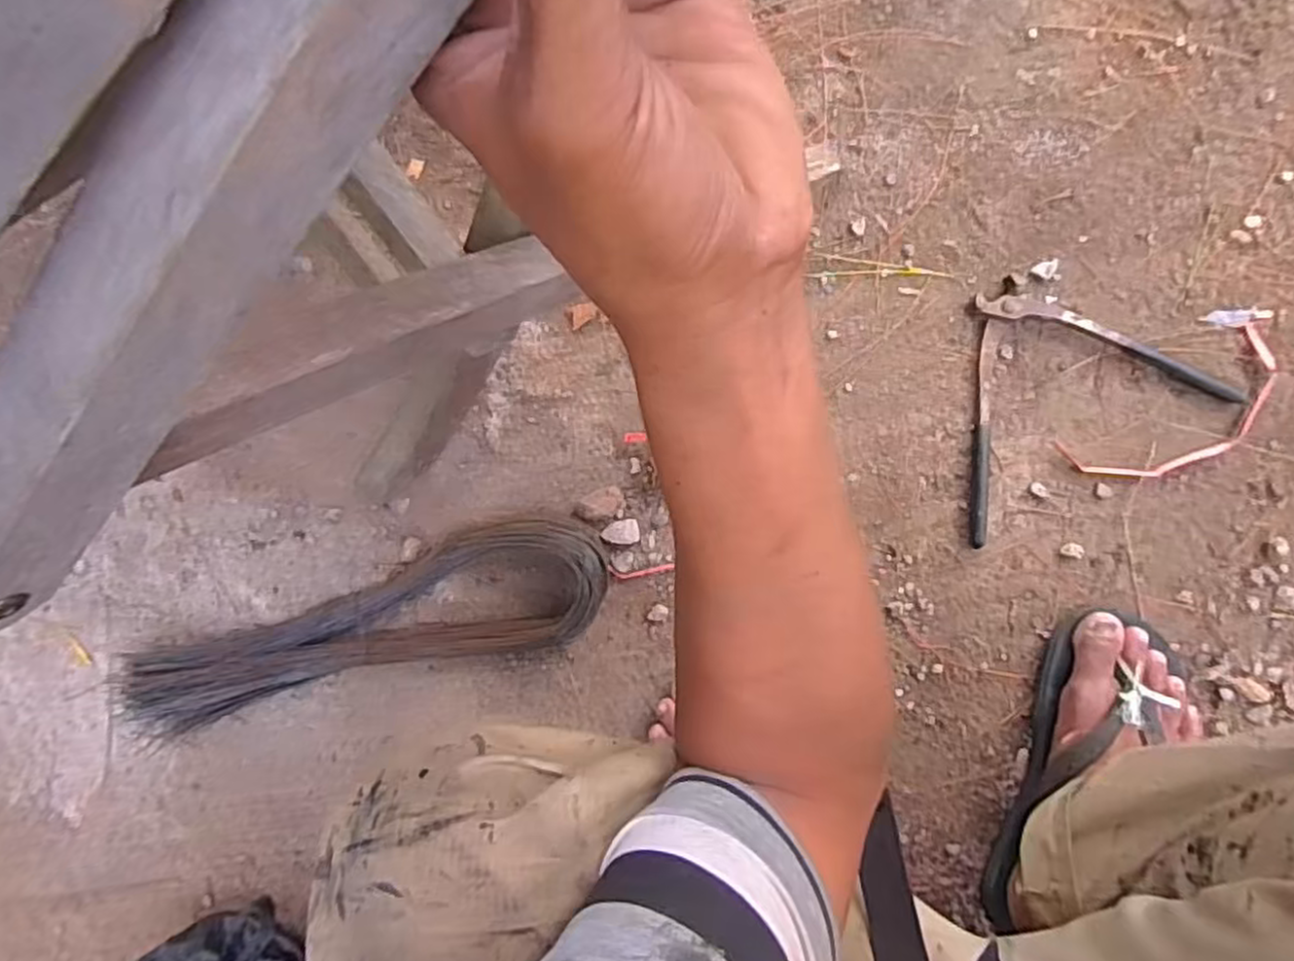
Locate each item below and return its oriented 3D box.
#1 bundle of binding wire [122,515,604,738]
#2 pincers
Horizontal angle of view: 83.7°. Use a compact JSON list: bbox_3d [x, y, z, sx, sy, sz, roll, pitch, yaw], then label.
[{"bbox_3d":[-0.257,0.129,0.626,0.426,0.053,0.119,-14,91,6],"label":"bundle of binding wire"},{"bbox_3d":[0.327,-0.079,0.589,0.232,0.019,0.176,-32,89,5],"label":"pincers"}]

